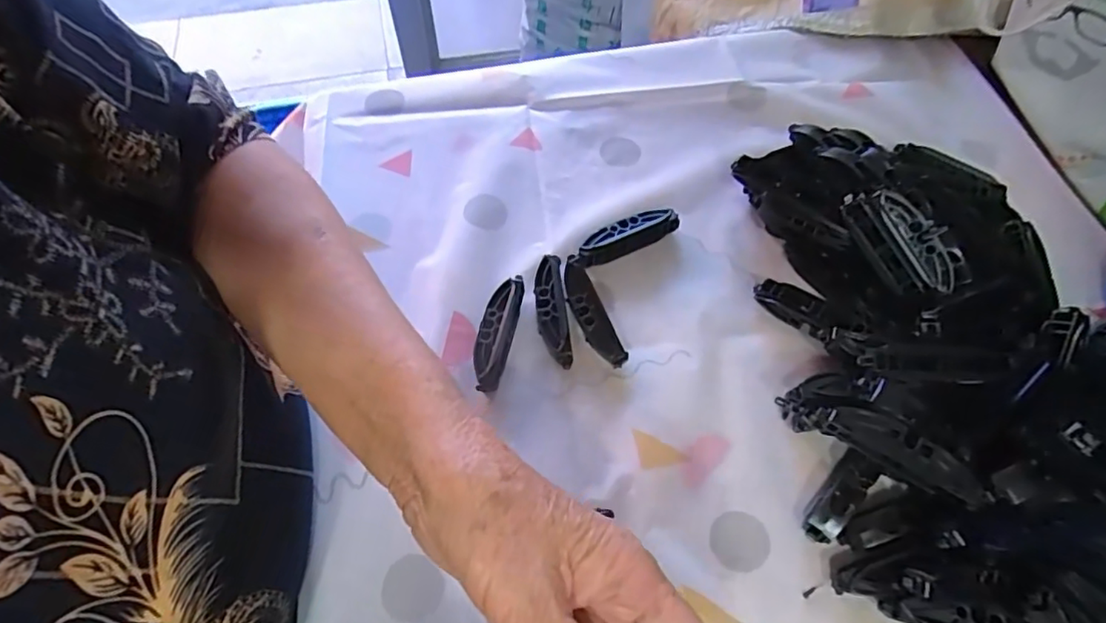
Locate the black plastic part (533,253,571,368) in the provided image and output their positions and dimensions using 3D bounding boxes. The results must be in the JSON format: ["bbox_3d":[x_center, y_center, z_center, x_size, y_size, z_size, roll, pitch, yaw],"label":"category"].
[{"bbox_3d":[0.000,0.001,0.388,0.020,0.016,0.077,-5,60,-4],"label":"black plastic part"}]

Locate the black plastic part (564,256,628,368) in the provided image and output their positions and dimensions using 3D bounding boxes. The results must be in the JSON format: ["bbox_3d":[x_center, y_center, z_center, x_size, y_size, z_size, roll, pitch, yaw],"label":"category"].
[{"bbox_3d":[0.023,0.002,0.386,0.018,0.017,0.077,-21,62,-12],"label":"black plastic part"}]

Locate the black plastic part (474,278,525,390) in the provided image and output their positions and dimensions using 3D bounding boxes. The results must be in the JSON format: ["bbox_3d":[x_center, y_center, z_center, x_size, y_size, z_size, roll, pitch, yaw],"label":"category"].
[{"bbox_3d":[-0.036,0.013,0.380,0.021,0.013,0.084,9,60,5],"label":"black plastic part"}]

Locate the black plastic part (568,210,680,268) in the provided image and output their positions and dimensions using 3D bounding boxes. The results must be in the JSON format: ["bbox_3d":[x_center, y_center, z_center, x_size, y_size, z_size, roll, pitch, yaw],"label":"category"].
[{"bbox_3d":[0.049,-0.052,0.422,0.085,0.018,0.019,-24,63,-14],"label":"black plastic part"}]

